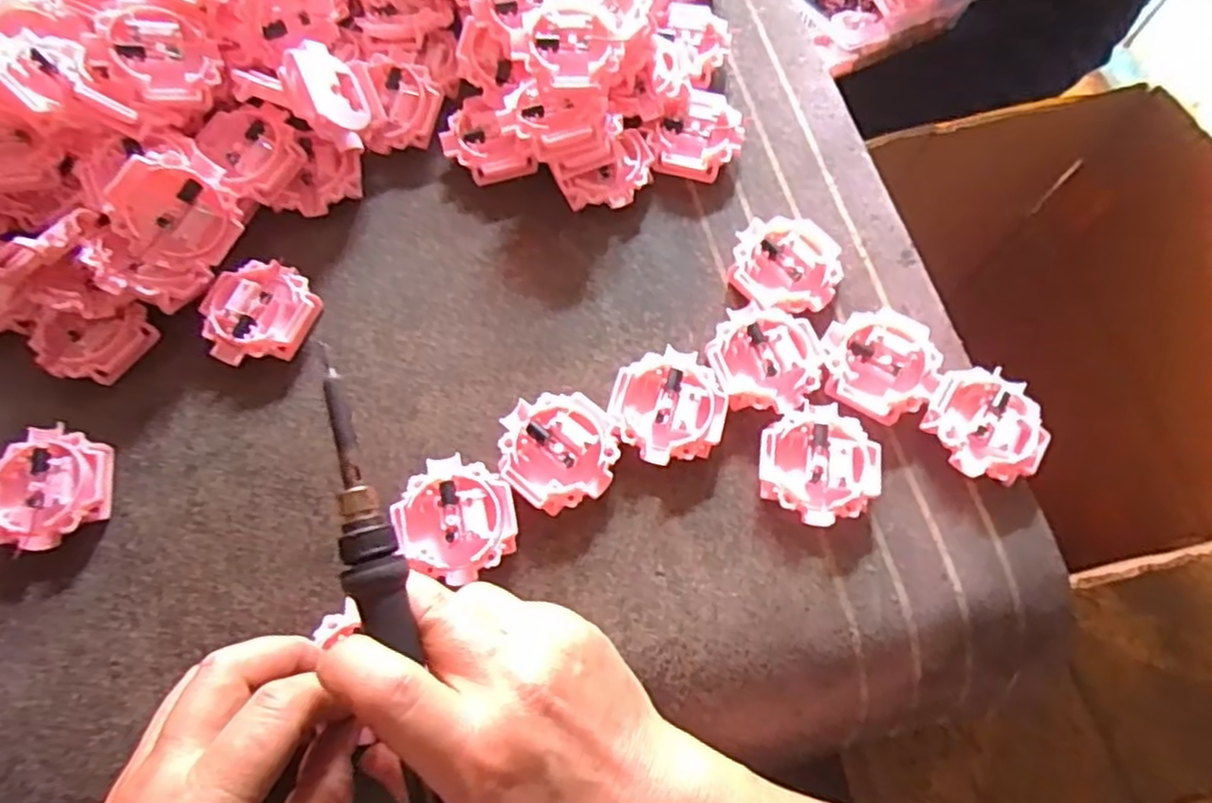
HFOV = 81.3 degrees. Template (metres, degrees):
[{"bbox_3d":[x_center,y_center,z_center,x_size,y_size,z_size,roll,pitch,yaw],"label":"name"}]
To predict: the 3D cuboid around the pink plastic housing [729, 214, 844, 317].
[{"bbox_3d":[0.091,-0.068,0.360,0.052,0.014,0.052,0,69,1],"label":"pink plastic housing"}]

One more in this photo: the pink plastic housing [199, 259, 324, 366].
[{"bbox_3d":[-0.173,-0.044,0.348,0.051,0.014,0.055,19,70,8],"label":"pink plastic housing"}]

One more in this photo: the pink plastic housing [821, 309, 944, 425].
[{"bbox_3d":[0.130,-0.018,0.339,0.053,0.014,0.054,0,69,1],"label":"pink plastic housing"}]

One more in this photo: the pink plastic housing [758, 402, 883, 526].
[{"bbox_3d":[0.097,0.028,0.321,0.052,0.013,0.055,0,69,1],"label":"pink plastic housing"}]

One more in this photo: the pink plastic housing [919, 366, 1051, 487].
[{"bbox_3d":[0.175,0.011,0.327,0.052,0.017,0.052,0,69,1],"label":"pink plastic housing"}]

